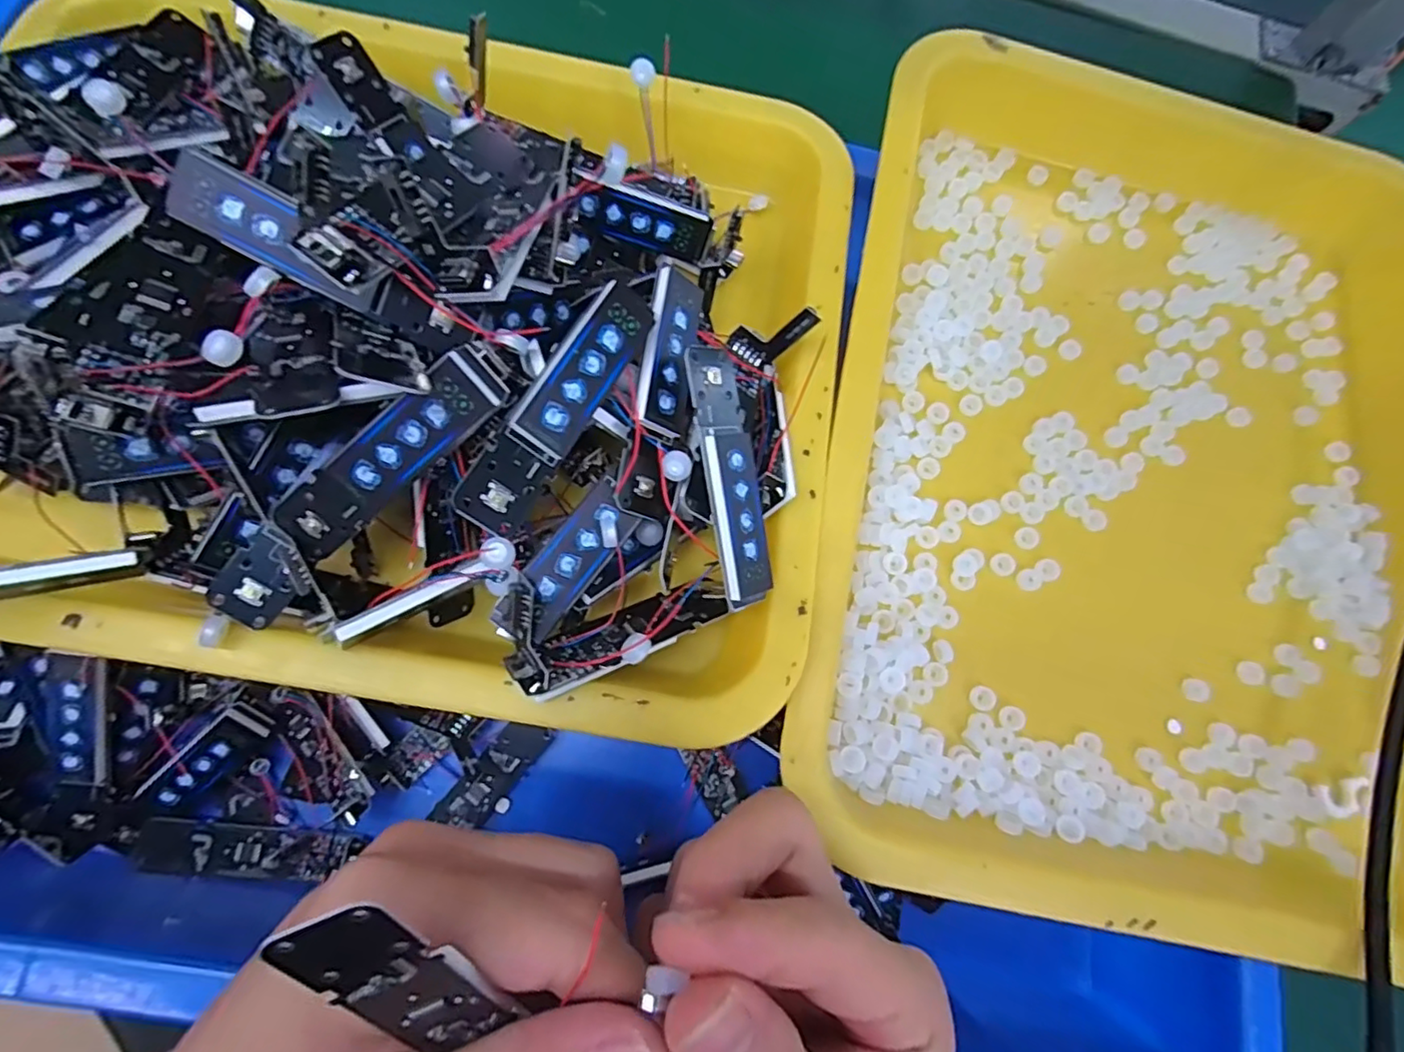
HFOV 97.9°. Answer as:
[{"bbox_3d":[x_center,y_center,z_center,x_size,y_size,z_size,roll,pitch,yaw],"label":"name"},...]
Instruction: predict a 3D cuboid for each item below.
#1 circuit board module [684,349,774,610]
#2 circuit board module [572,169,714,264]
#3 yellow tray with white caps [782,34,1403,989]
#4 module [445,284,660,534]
[{"bbox_3d":[0.009,-0.015,0.184,0.023,0.005,0.077,-5,87,-38],"label":"circuit board module"},{"bbox_3d":[-0.021,-0.108,0.216,0.049,0.017,0.004,12,38,-16],"label":"circuit board module"},{"bbox_3d":[0.179,-0.042,0.241,0.253,0.047,0.362,13,75,-4],"label":"yellow tray with white caps"},{"bbox_3d":[-0.033,-0.044,0.170,0.018,0.004,0.053,37,78,-31],"label":"module"}]

